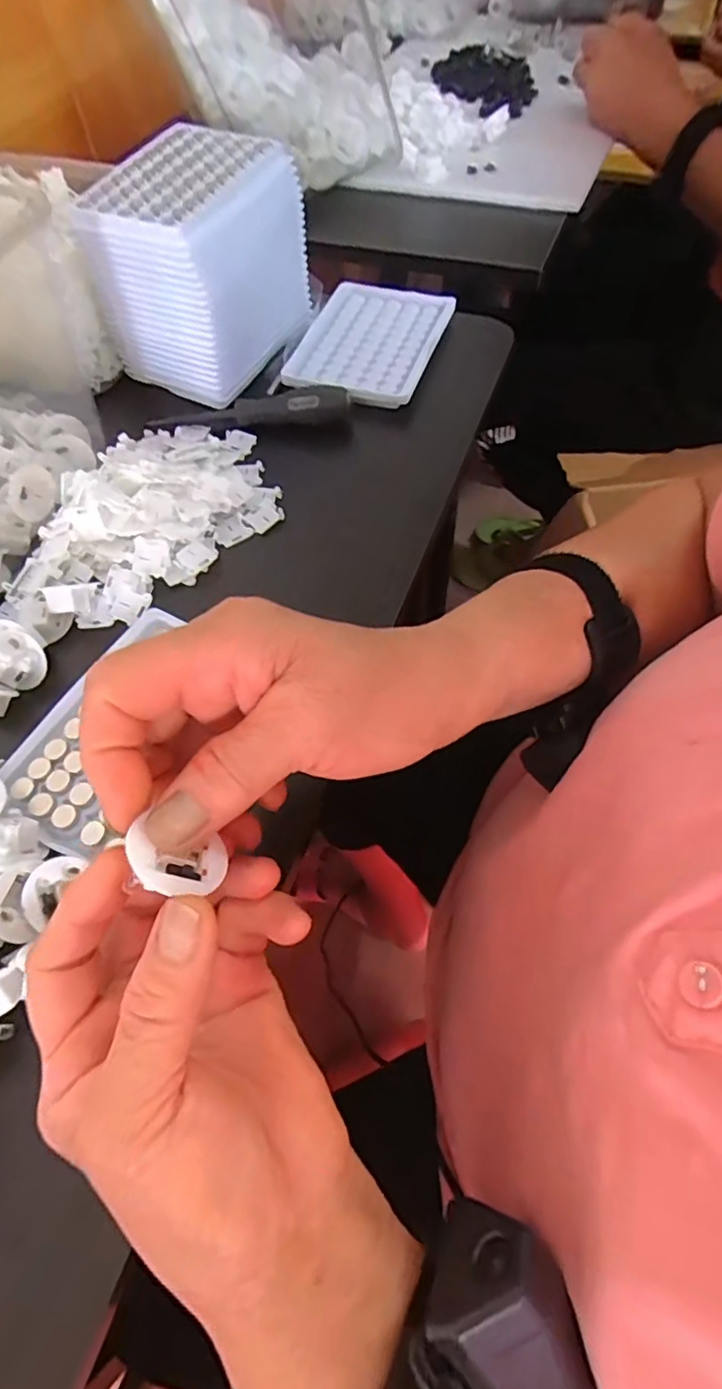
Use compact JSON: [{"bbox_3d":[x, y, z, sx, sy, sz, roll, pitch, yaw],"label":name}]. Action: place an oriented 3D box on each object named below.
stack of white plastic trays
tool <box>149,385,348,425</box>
[{"bbox_3d":[-0.109,-0.299,0.414,0.097,0.114,0.133,24,65,16],"label":"stack of white plastic trays"},{"bbox_3d":[-0.078,-0.198,0.413,0.138,0.023,0.015,-3,61,2],"label":"tool"}]

